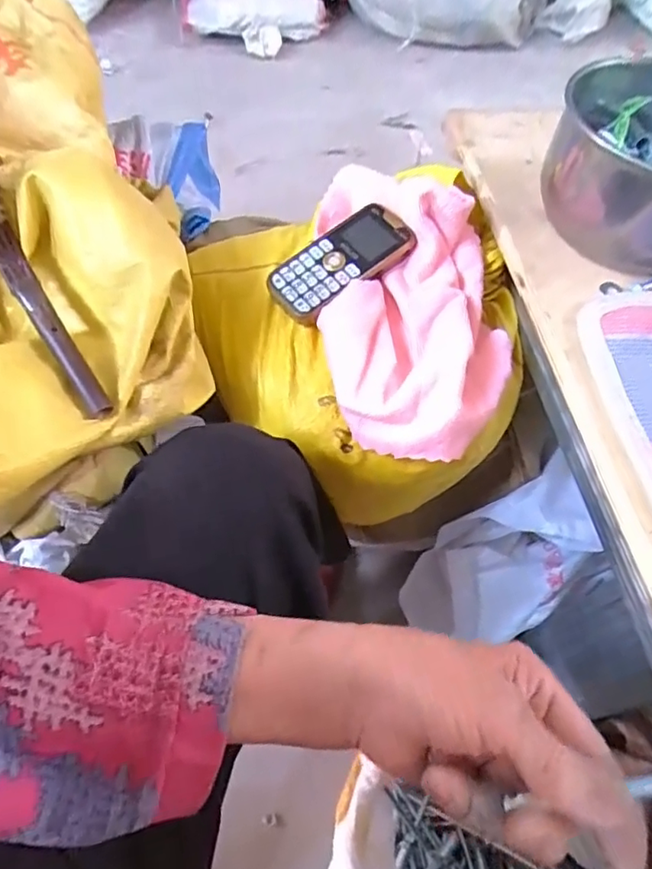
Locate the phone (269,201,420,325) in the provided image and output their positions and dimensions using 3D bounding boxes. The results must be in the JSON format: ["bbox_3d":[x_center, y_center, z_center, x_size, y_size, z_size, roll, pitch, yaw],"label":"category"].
[{"bbox_3d":[0.015,-0.150,0.484,0.127,0.014,0.063,-41,73,-13],"label":"phone"}]

